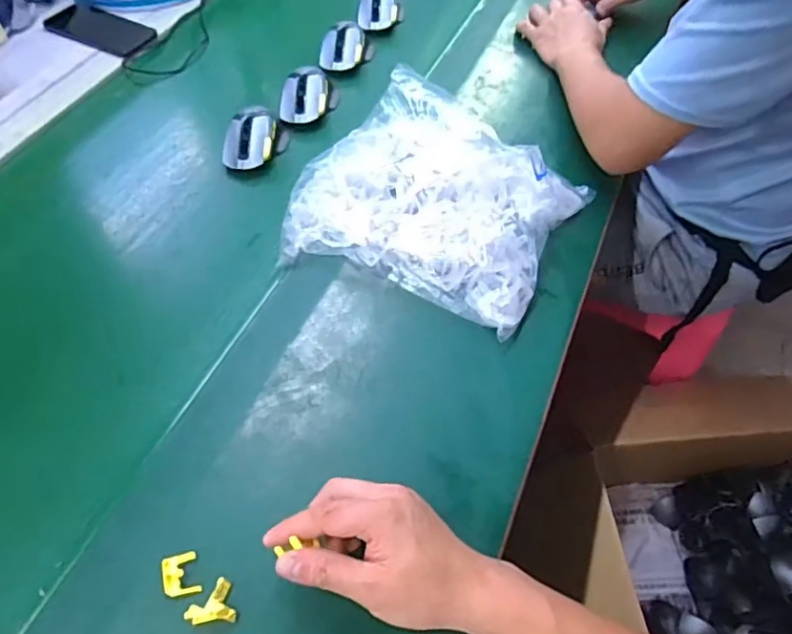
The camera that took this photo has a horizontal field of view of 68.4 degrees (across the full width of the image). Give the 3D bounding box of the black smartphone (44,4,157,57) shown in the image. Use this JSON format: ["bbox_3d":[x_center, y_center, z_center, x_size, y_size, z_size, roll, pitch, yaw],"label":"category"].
[{"bbox_3d":[-0.449,-0.437,0.888,0.168,0.007,0.078,23,57,12],"label":"black smartphone"}]

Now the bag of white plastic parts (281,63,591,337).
[{"bbox_3d":[0.048,-0.142,0.674,0.302,0.053,0.304,27,58,15],"label":"bag of white plastic parts"}]

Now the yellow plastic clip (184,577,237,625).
[{"bbox_3d":[-0.139,0.215,0.435,0.034,0.015,0.030,-12,57,-12],"label":"yellow plastic clip"}]

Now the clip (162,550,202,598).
[{"bbox_3d":[-0.164,0.198,0.446,0.025,0.010,0.030,-12,57,-12],"label":"clip"}]

